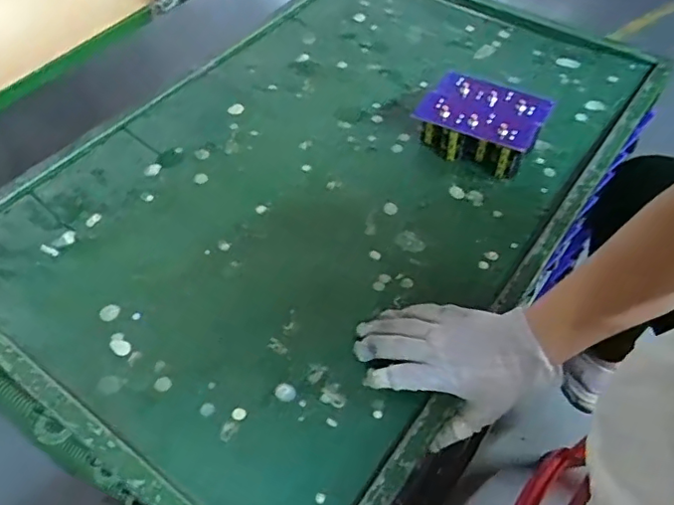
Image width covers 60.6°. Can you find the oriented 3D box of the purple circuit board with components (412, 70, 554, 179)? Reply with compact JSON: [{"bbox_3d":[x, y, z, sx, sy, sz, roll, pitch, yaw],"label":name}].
[{"bbox_3d":[0.173,-0.158,0.702,0.138,0.053,0.113,22,55,17],"label":"purple circuit board with components"}]

